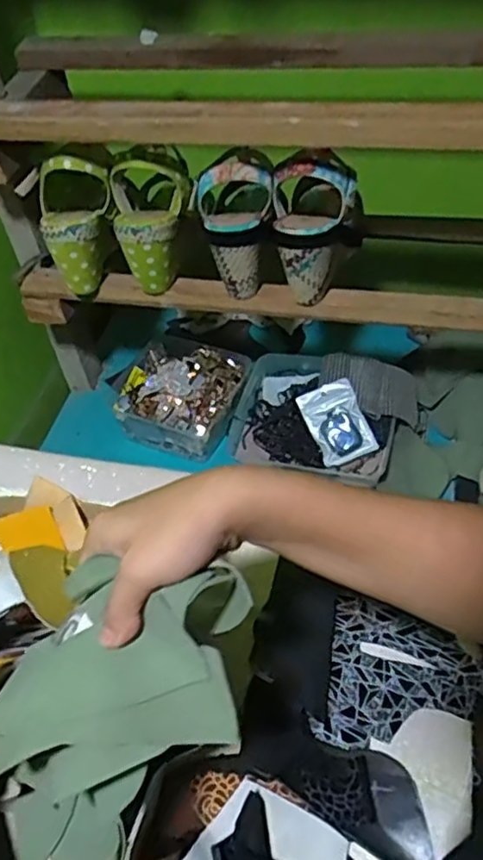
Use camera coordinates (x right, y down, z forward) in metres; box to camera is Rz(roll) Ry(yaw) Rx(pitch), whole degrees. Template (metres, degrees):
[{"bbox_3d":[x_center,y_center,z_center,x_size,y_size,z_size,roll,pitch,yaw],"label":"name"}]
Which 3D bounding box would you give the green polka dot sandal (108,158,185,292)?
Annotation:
[{"bbox_3d":[-0.092,-0.217,0.700,0.078,0.130,0.078,-9,48,-1],"label":"green polka dot sandal"}]

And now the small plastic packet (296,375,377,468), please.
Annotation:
[{"bbox_3d":[0.118,-0.009,0.818,0.067,0.009,0.097,-25,83,9],"label":"small plastic packet"}]

